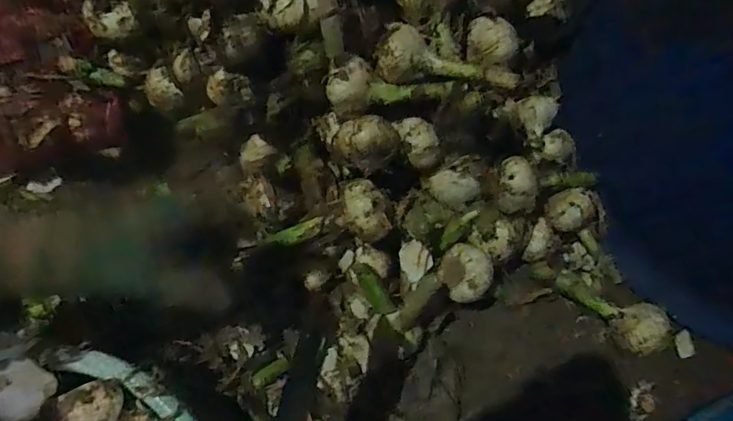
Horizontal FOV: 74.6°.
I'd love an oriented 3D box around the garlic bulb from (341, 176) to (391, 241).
[{"bbox_3d":[-0.002,0.000,0.461,0.037,0.034,0.057,-16,75,-3],"label":"garlic bulb"}]

